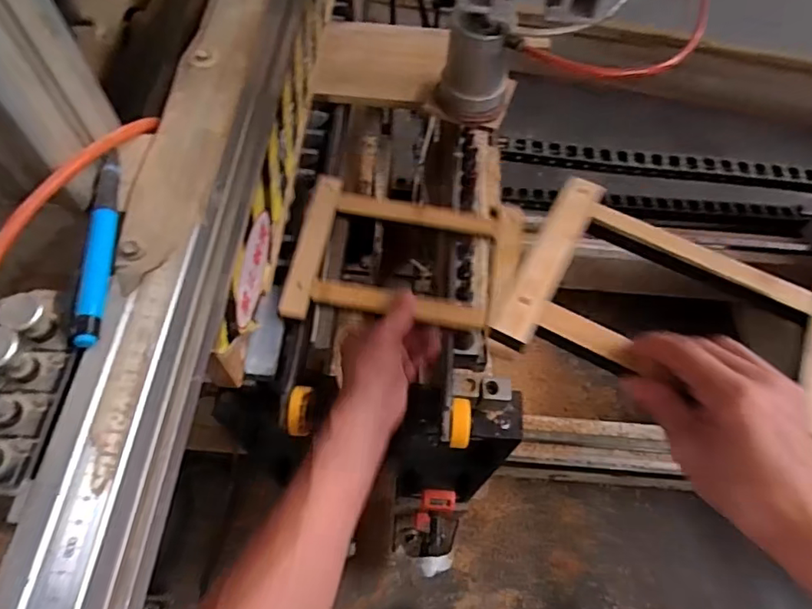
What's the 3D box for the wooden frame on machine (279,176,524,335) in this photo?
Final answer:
[{"bbox_3d":[0.002,-0.049,0.595,0.239,0.017,0.176,9,62,2],"label":"wooden frame on machine"}]

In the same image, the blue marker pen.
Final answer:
[{"bbox_3d":[-0.164,-0.034,0.292,0.013,0.010,0.121,-7,63,-6],"label":"blue marker pen"}]

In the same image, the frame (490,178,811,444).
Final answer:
[{"bbox_3d":[0.208,0.006,0.409,0.243,0.025,0.181,26,64,11],"label":"frame"}]

